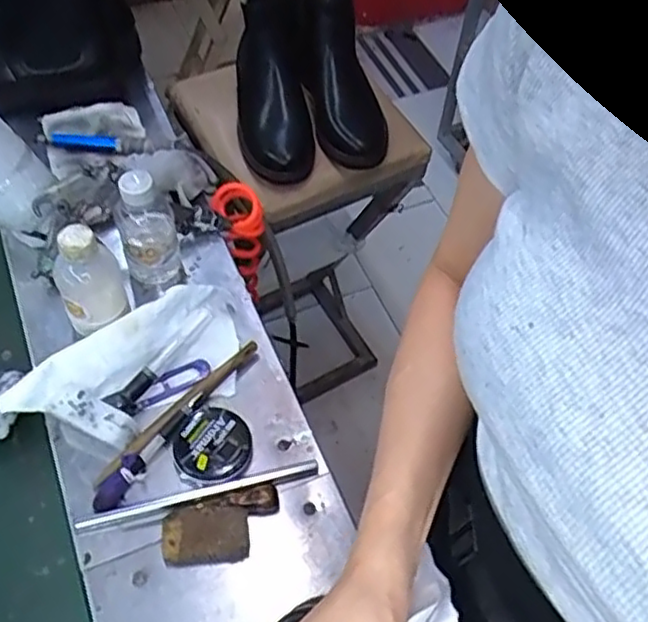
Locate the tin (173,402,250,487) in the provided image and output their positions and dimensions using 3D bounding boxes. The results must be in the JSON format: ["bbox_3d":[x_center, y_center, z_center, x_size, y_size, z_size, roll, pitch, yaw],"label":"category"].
[{"bbox_3d":[-0.104,0.122,0.621,0.068,0.014,0.073,2,56,-2],"label":"tin"}]

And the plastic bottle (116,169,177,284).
[{"bbox_3d":[-0.178,-0.082,0.683,0.057,0.120,0.049,-14,58,-12],"label":"plastic bottle"}]

